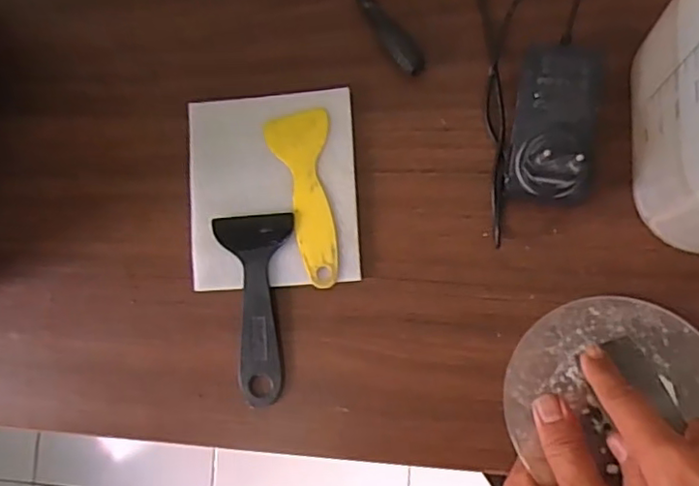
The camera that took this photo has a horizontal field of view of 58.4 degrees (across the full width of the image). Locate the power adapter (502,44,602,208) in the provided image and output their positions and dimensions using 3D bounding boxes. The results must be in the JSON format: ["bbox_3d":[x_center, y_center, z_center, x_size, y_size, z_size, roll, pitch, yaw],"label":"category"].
[{"bbox_3d":[0.132,-0.078,0.396,0.054,0.063,0.103,8,88,7],"label":"power adapter"}]

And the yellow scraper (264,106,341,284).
[{"bbox_3d":[-0.027,-0.031,0.441,0.043,0.004,0.123,-12,85,7],"label":"yellow scraper"}]

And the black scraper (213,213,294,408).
[{"bbox_3d":[-0.065,0.047,0.439,0.052,0.006,0.132,-3,87,7],"label":"black scraper"}]

